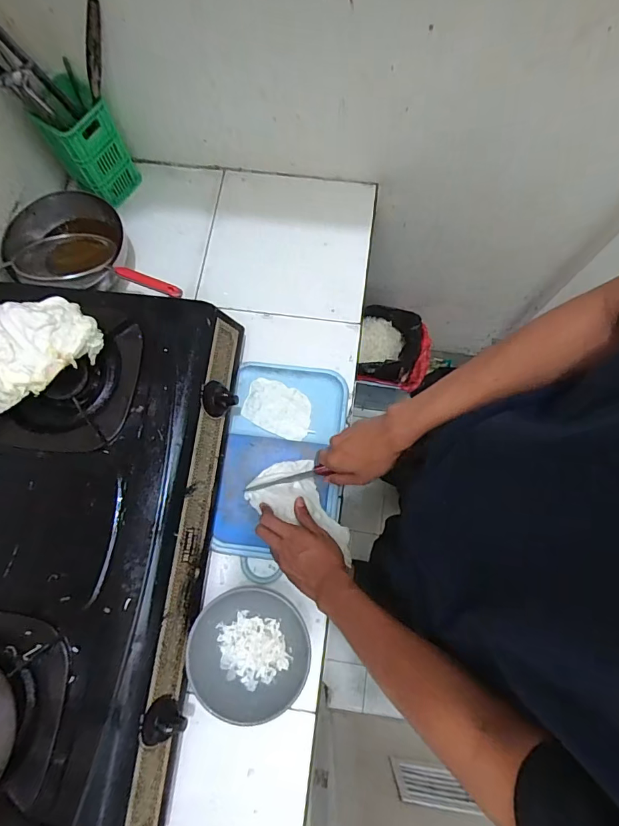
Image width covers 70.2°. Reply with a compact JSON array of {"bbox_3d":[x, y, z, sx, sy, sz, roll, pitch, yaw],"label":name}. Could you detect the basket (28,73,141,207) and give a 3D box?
[{"bbox_3d":[-0.374,-0.450,0.745,0.096,0.160,0.092,-43,78,-11],"label":"basket"}]

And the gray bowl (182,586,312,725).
[{"bbox_3d":[-0.081,0.324,0.601,0.159,0.071,0.146,0,74,0],"label":"gray bowl"}]

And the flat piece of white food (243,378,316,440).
[{"bbox_3d":[-0.049,-0.007,0.718,0.112,0.008,0.080,19,75,6],"label":"flat piece of white food"}]

